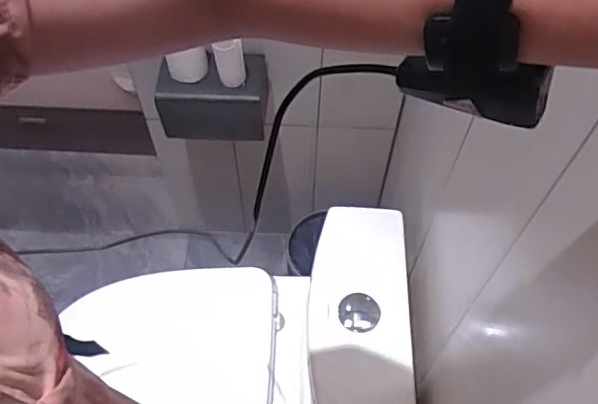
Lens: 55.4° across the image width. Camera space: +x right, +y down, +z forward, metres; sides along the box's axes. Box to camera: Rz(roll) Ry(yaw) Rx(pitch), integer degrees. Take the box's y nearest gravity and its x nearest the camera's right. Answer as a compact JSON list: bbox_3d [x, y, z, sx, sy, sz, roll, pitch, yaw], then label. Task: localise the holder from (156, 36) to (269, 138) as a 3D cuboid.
[{"bbox_3d":[-0.168,-0.232,1.096,0.207,0.203,0.138,3,56,0],"label":"holder"}]

